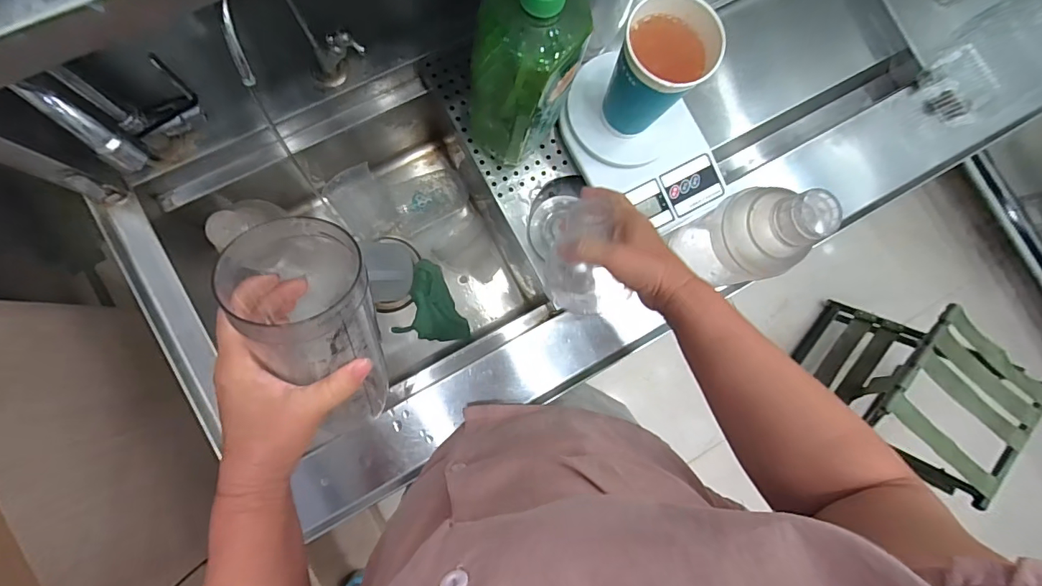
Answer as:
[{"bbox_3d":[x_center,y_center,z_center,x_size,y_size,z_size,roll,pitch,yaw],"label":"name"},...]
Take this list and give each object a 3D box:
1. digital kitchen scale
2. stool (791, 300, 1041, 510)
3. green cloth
[{"bbox_3d":[0.141,-0.177,0.554,0.147,0.031,0.211,-30,90,-9],"label":"digital kitchen scale"},{"bbox_3d":[0.974,0.251,1.221,0.328,0.380,0.354,38,82,-3],"label":"stool"},{"bbox_3d":[-0.123,0.015,0.701,0.110,0.043,0.115,14,84,-6],"label":"green cloth"}]

